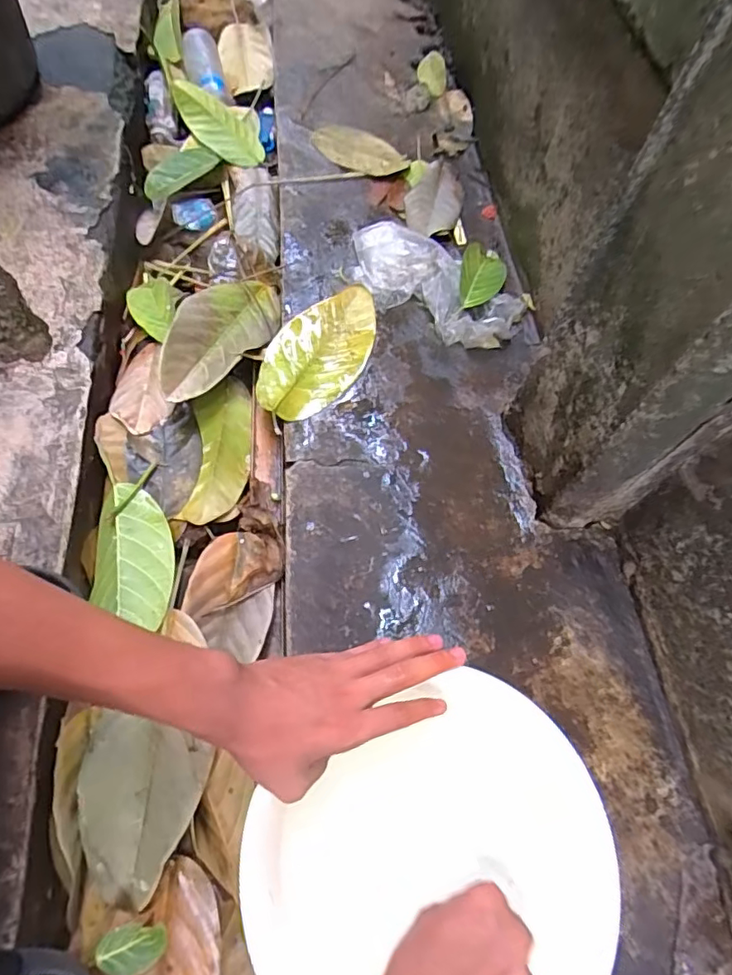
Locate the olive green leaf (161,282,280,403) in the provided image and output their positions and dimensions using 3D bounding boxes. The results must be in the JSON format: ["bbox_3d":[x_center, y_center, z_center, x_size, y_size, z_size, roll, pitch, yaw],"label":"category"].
[{"bbox_3d":[-0.176,-0.200,0.683,0.106,0.049,0.248,20,49,5],"label":"olive green leaf"}]

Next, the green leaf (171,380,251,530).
[{"bbox_3d":[-0.171,-0.044,0.633,0.070,0.015,0.178,0,65,-4],"label":"green leaf"}]

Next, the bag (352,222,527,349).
[{"bbox_3d":[0.077,-0.263,0.691,0.251,0.042,0.106,37,70,13],"label":"bag"}]

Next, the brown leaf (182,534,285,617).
[{"bbox_3d":[-0.143,0.083,0.568,0.105,0.024,0.071,-27,70,-13],"label":"brown leaf"}]

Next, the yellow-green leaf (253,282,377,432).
[{"bbox_3d":[-0.060,-0.162,0.652,0.109,0.020,0.199,24,67,8],"label":"yellow-green leaf"}]

